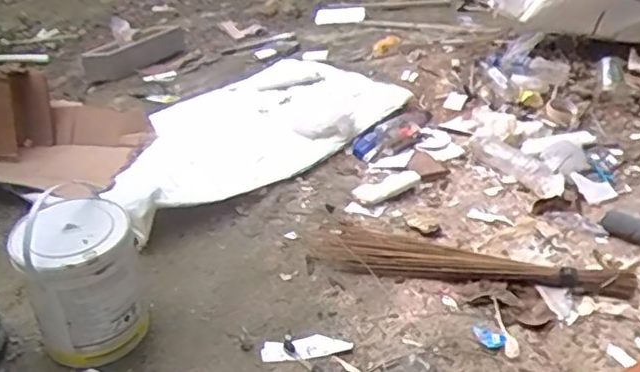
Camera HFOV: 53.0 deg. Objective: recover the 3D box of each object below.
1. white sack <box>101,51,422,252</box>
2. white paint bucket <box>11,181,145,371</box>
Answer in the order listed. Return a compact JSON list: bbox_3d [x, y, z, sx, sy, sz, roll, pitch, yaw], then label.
[{"bbox_3d":[-0.217,-0.166,1.681,0.818,0.082,0.584,-24,37,-29],"label":"white sack"},{"bbox_3d":[-0.372,0.157,1.020,0.159,0.232,0.159,-3,32,2],"label":"white paint bucket"}]

